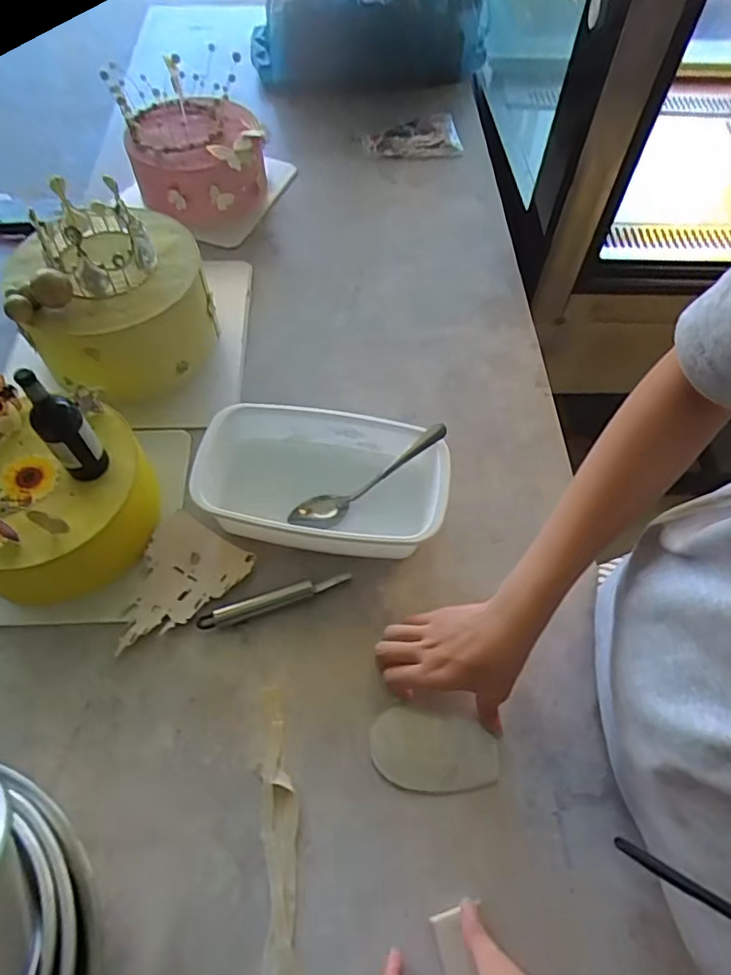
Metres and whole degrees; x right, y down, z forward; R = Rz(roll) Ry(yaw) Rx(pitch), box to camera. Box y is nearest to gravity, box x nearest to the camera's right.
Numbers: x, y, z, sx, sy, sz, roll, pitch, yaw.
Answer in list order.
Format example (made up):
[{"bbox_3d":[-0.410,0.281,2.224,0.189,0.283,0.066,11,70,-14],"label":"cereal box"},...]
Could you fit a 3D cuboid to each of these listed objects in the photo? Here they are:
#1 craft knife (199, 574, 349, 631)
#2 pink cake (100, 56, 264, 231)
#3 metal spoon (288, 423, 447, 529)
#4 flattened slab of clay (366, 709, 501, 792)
[{"bbox_3d":[-0.081,0.100,0.531,0.136,0.008,0.017,-17,62,-11],"label":"craft knife"},{"bbox_3d":[-0.223,-0.445,0.785,0.170,0.144,0.165,-10,61,-7],"label":"pink cake"},{"bbox_3d":[0.005,-0.005,0.568,0.169,0.033,0.035,-31,64,1],"label":"metal spoon"},{"bbox_3d":[0.055,0.214,0.482,0.100,0.009,0.060,9,60,4],"label":"flattened slab of clay"}]

